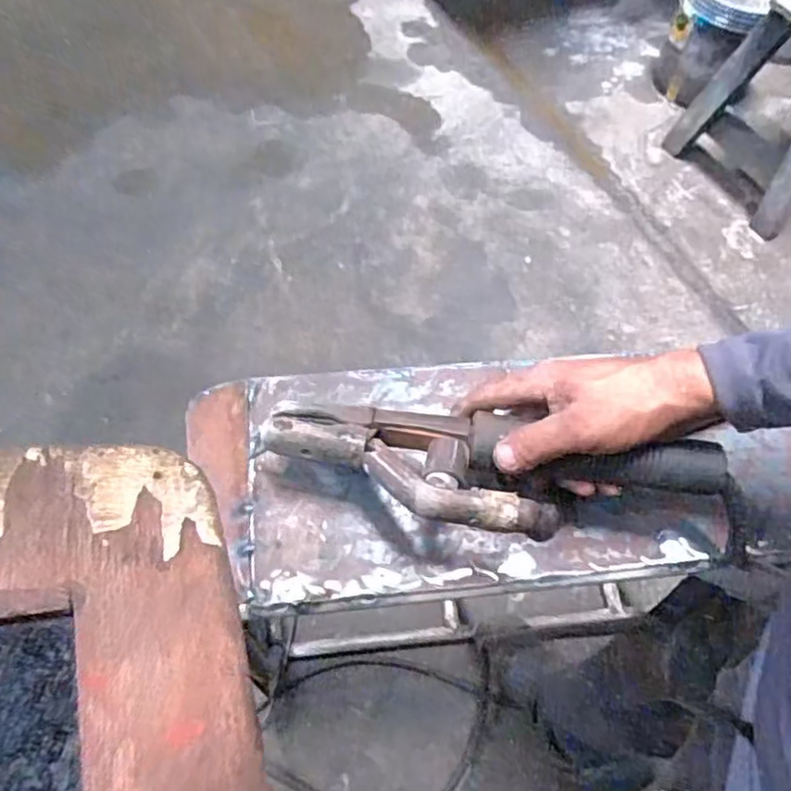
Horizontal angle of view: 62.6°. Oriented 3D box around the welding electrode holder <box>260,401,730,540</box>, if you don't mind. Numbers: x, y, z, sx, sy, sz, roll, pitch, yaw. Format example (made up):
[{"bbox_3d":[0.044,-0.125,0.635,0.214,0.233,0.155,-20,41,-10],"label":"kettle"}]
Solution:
[{"bbox_3d":[0.064,0.055,0.453,0.310,0.050,0.080,7,65,3],"label":"welding electrode holder"}]

